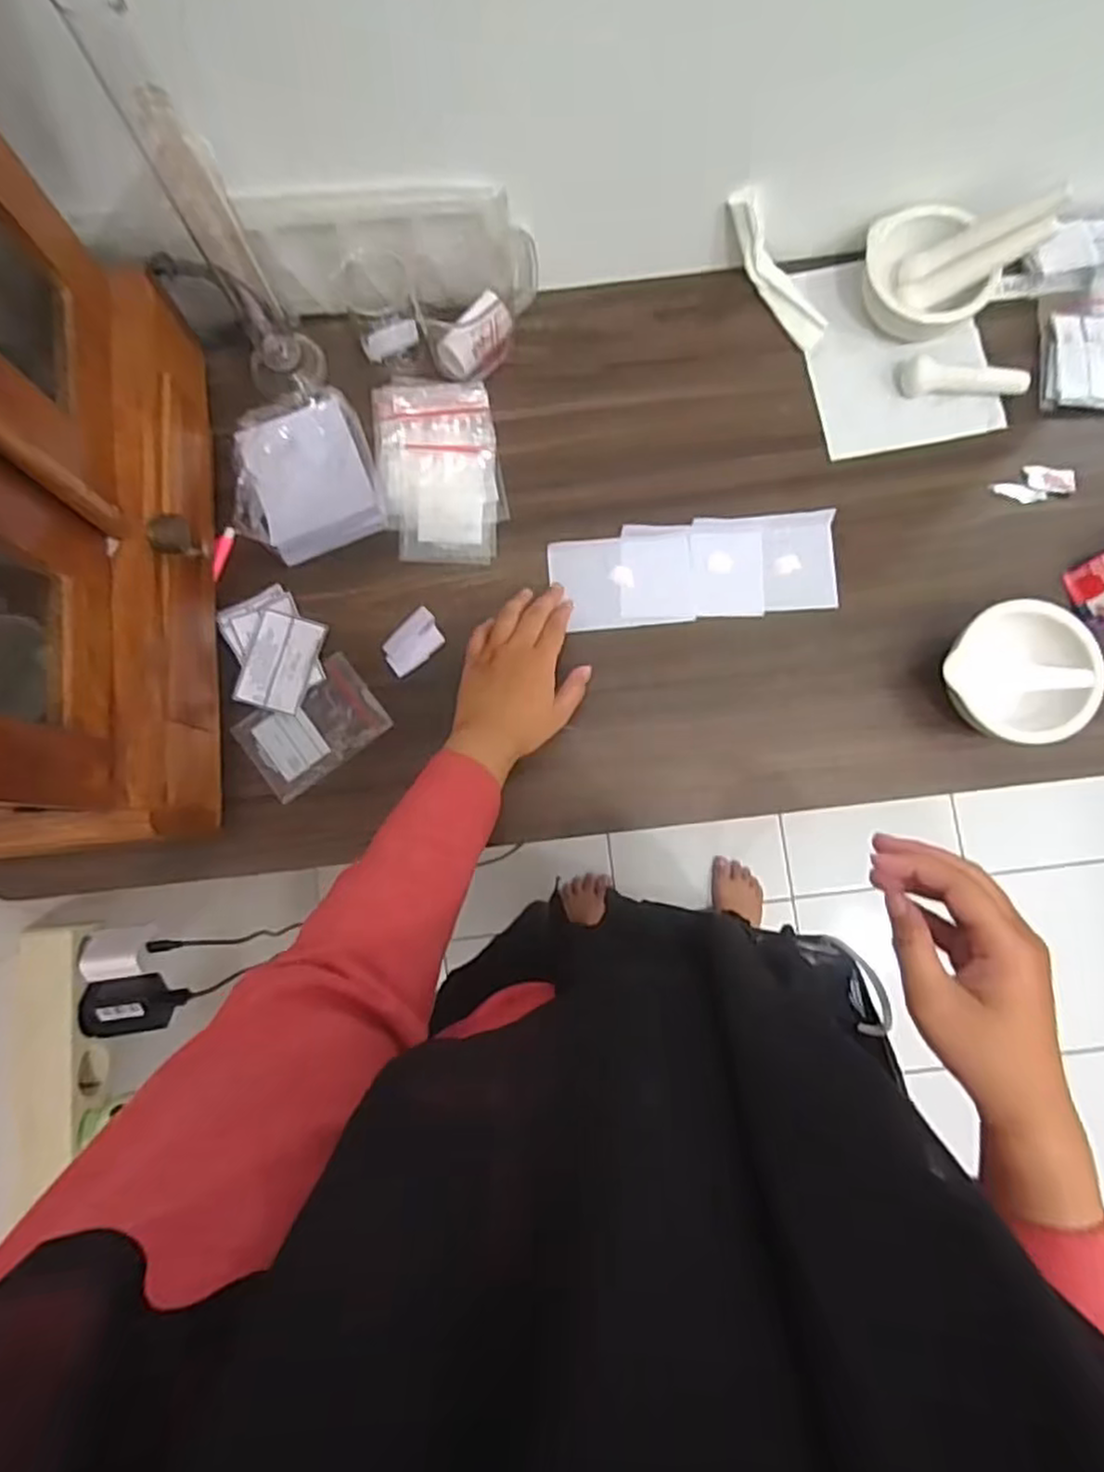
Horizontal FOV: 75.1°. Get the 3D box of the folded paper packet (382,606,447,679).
[{"bbox_3d":[-0.107,-0.071,0.550,0.050,0.008,0.031,-41,84,-4],"label":"folded paper packet"}]

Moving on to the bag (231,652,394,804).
[{"bbox_3d":[-0.181,-0.007,0.542,0.100,0.006,0.068,-36,83,-4],"label":"bag"}]

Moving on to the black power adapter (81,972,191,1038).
[{"bbox_3d":[-0.338,0.216,0.579,0.064,0.039,0.044,-3,82,1],"label":"black power adapter"}]

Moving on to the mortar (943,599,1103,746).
[{"bbox_3d":[0.329,-0.041,0.517,0.092,0.055,0.096,0,82,1],"label":"mortar"}]

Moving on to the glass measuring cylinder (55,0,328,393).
[{"bbox_3d":[-0.219,-0.322,0.457,0.051,0.263,0.049,-35,83,-3],"label":"glass measuring cylinder"}]

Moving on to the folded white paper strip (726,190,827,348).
[{"bbox_3d":[0.172,-0.365,0.567,0.124,0.037,0.031,42,84,-32],"label":"folded white paper strip"}]

